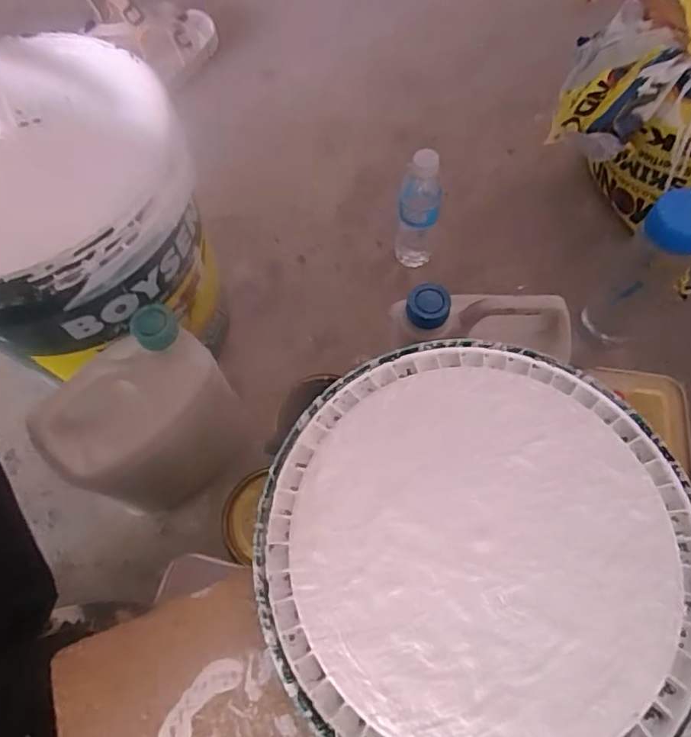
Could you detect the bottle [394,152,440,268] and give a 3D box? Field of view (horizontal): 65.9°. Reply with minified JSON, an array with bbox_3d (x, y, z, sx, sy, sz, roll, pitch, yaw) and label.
[{"bbox_3d":[0.099,-0.216,0.742,0.062,0.191,0.065,10,63,6],"label":"bottle"}]

